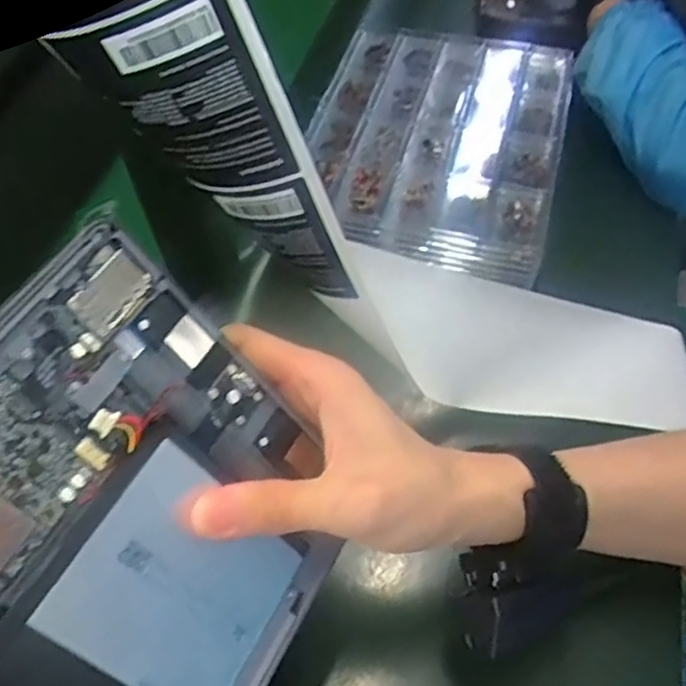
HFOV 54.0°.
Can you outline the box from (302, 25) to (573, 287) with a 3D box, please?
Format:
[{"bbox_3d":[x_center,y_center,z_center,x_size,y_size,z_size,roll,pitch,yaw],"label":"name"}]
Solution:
[{"bbox_3d":[0.078,-0.183,0.561,0.198,0.030,0.260,11,57,12],"label":"box"}]

